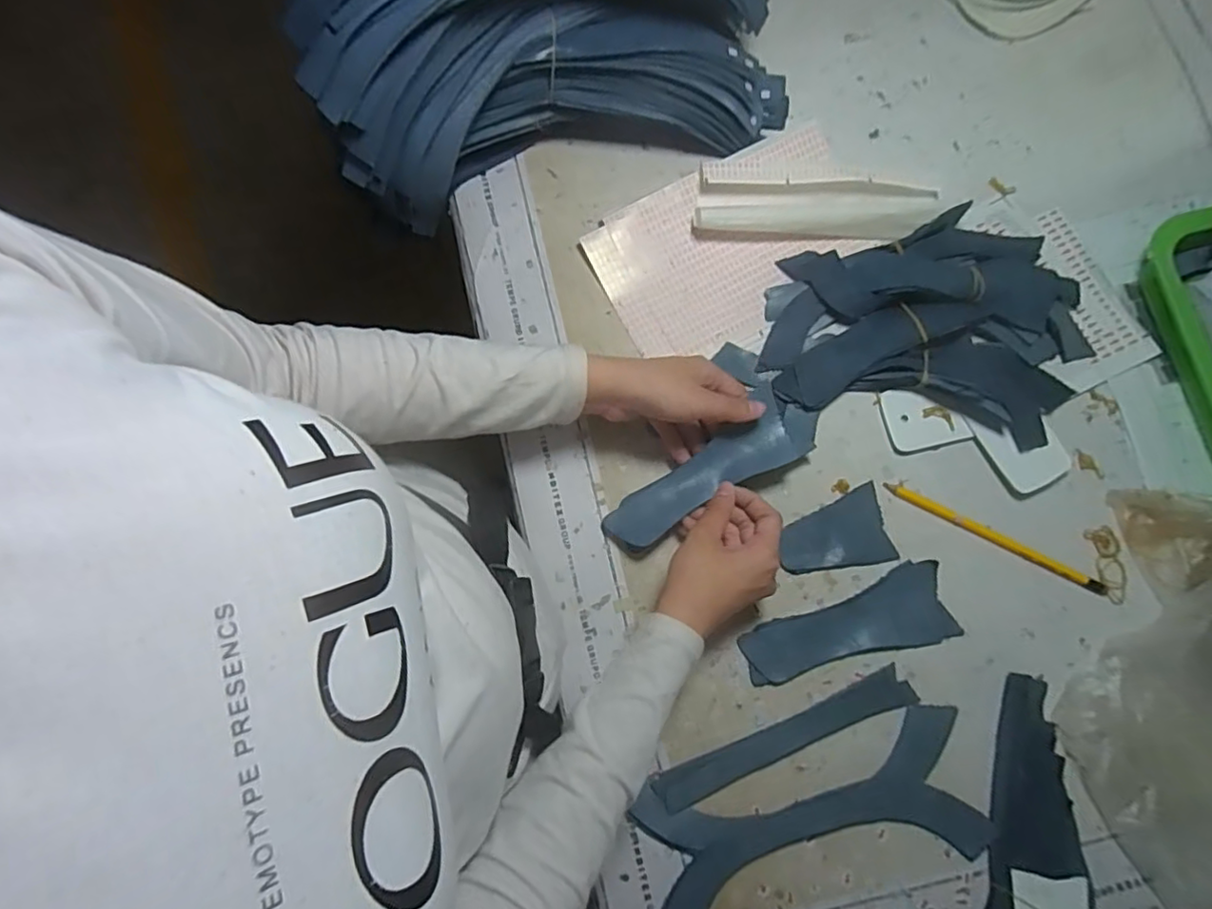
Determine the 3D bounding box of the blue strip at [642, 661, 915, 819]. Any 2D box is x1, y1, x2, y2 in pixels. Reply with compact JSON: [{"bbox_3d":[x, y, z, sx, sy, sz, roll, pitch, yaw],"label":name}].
[{"bbox_3d":[0.133,0.211,0.458,0.202,0.004,0.028,-22,80,-4],"label":"blue strip"}]

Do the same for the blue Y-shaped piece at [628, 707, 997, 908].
[{"bbox_3d":[0.146,0.269,0.446,0.247,0.007,0.105,-15,80,-2],"label":"blue Y-shaped piece"}]

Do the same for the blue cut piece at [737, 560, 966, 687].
[{"bbox_3d":[0.183,0.133,0.470,0.159,0.008,0.058,-18,80,-3],"label":"blue cut piece"}]

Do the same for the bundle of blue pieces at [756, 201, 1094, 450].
[{"bbox_3d":[0.260,-0.111,0.497,0.248,0.032,0.180,11,80,2],"label":"bundle of blue pieces"}]

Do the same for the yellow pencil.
[{"bbox_3d":[0.302,0.064,0.480,0.176,0.004,0.009,27,81,5],"label":"yellow pencil"}]

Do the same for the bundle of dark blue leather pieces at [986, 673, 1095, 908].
[{"bbox_3d":[0.307,0.274,0.431,0.078,0.031,0.214,19,80,4],"label":"bundle of dark blue leather pieces"}]

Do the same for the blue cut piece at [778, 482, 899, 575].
[{"bbox_3d":[0.178,0.062,0.483,0.085,0.004,0.057,-15,80,-2],"label":"blue cut piece"}]

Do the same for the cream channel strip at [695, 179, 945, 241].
[{"bbox_3d":[0.176,-0.203,0.515,0.200,0.025,0.045,0,80,0],"label":"cream channel strip"}]

